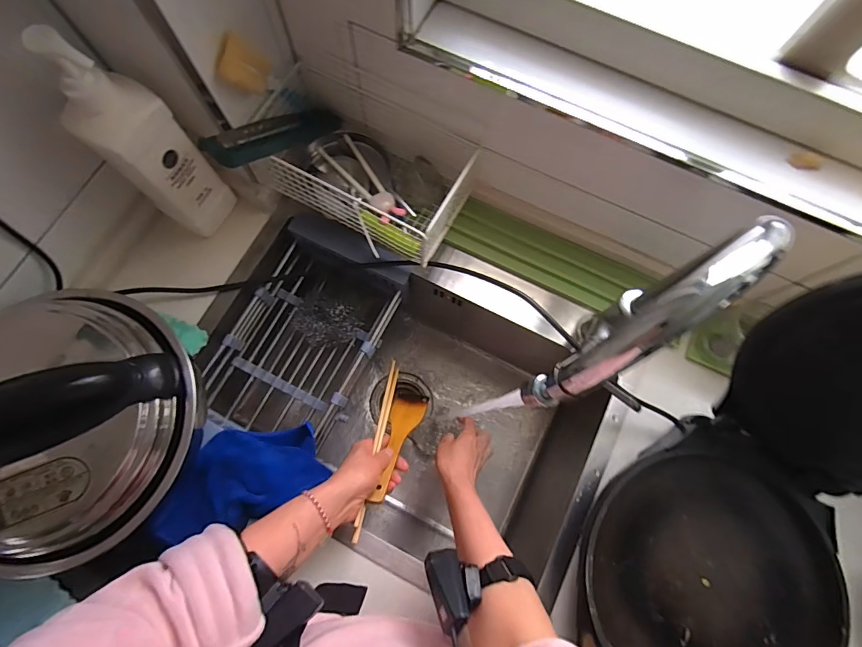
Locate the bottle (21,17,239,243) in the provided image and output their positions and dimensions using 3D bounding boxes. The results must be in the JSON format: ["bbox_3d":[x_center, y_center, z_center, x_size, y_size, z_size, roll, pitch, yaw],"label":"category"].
[{"bbox_3d":[-0.322,-0.199,0.488,0.062,0.278,0.082,33,77,7],"label":"bottle"}]

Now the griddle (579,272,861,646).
[{"bbox_3d":[0.349,0.185,0.350,0.272,0.291,0.463,30,77,7],"label":"griddle"}]

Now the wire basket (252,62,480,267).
[{"bbox_3d":[-0.092,-0.216,0.573,0.278,0.083,0.163,31,77,7],"label":"wire basket"}]

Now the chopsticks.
[{"bbox_3d":[-0.069,0.153,0.559,0.013,0.017,0.249,9,50,1],"label":"chopsticks"}]

